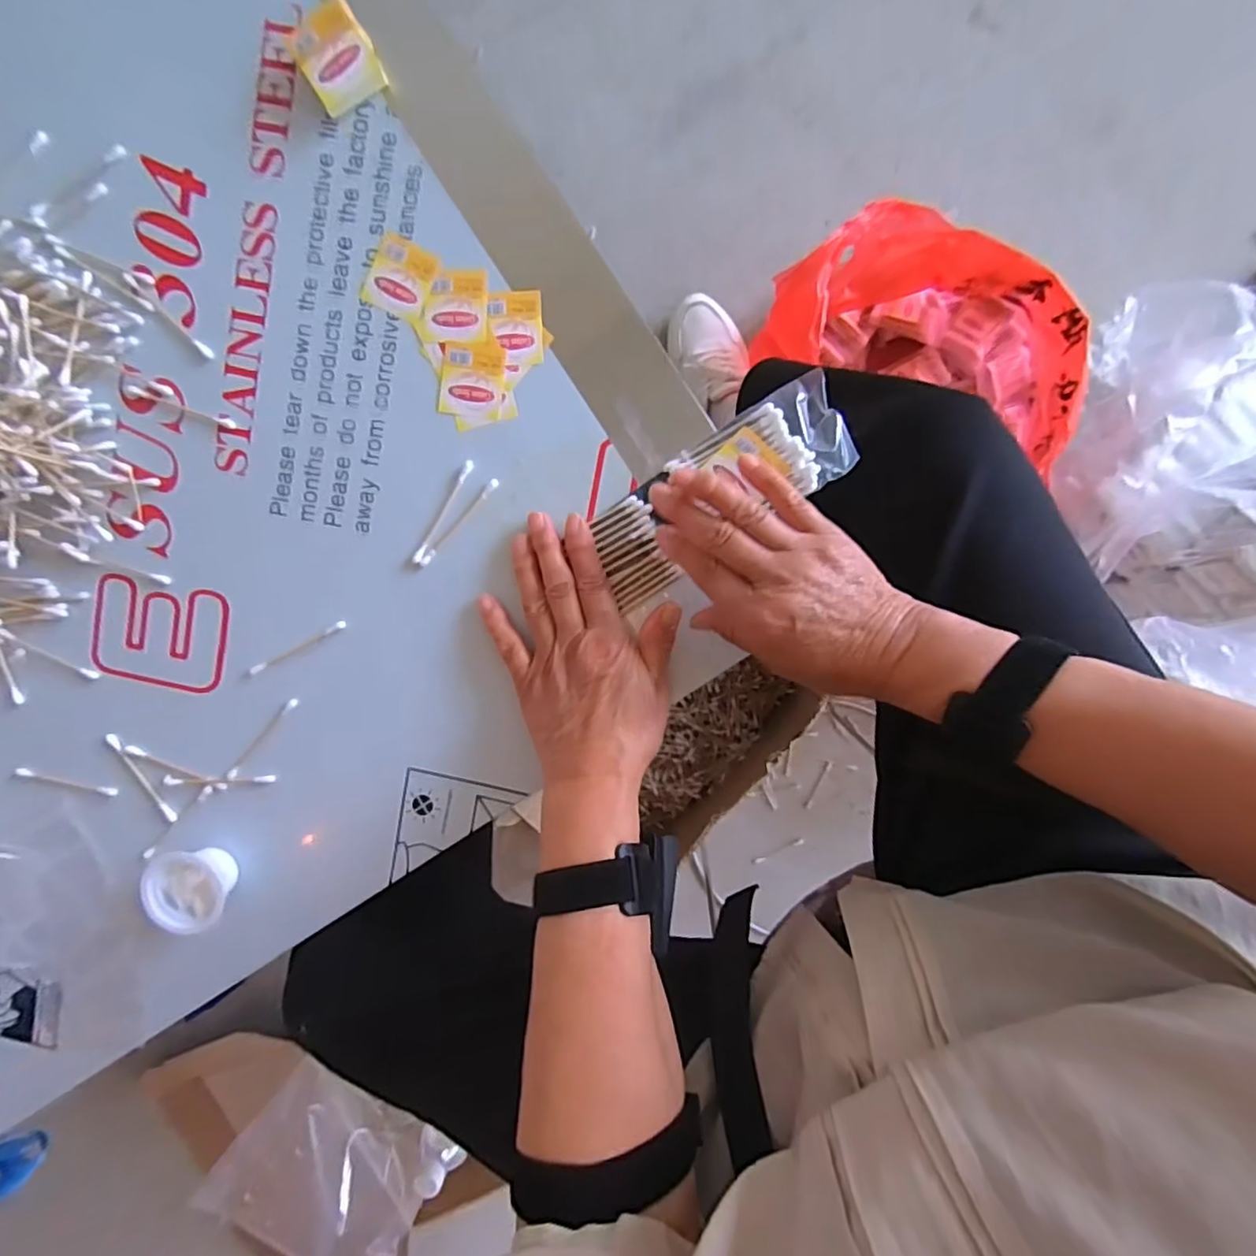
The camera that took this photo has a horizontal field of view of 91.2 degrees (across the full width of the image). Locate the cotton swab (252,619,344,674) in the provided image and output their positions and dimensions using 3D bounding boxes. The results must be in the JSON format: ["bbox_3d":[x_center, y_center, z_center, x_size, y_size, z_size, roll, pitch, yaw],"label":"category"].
[{"bbox_3d":[-0.217,0.013,0.403,0.072,0.004,0.005,-26,94,5],"label":"cotton swab"}]

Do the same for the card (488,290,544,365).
[{"bbox_3d":[-0.069,-0.184,0.376,0.033,0.004,0.043,-1,95,3],"label":"card"}]

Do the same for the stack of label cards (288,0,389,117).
[{"bbox_3d":[-0.169,-0.332,0.358,0.042,0.020,0.045,-29,93,5],"label":"stack of label cards"}]

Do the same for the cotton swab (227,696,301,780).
[{"bbox_3d":[-0.245,0.074,0.412,0.007,0.004,0.072,42,96,-2],"label":"cotton swab"}]

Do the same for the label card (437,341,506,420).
[{"bbox_3d":[-0.097,-0.154,0.382,0.039,0.004,0.044,8,96,2],"label":"label card"}]

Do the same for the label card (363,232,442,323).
[{"bbox_3d":[-0.140,-0.216,0.378,0.038,0.004,0.043,24,96,0],"label":"label card"}]

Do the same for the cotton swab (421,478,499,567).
[{"bbox_3d":[-0.107,-0.067,0.389,0.006,0.004,0.071,44,96,-2],"label":"cotton swab"}]

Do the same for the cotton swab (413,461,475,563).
[{"bbox_3d":[-0.117,-0.073,0.387,0.006,0.004,0.073,31,96,0],"label":"cotton swab"}]

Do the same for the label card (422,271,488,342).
[{"bbox_3d":[-0.106,-0.198,0.377,0.040,0.004,0.042,3,95,2],"label":"label card"}]

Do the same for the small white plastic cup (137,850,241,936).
[{"bbox_3d":[-0.288,0.172,0.407,0.049,0.027,0.053,0,95,3],"label":"small white plastic cup"}]

